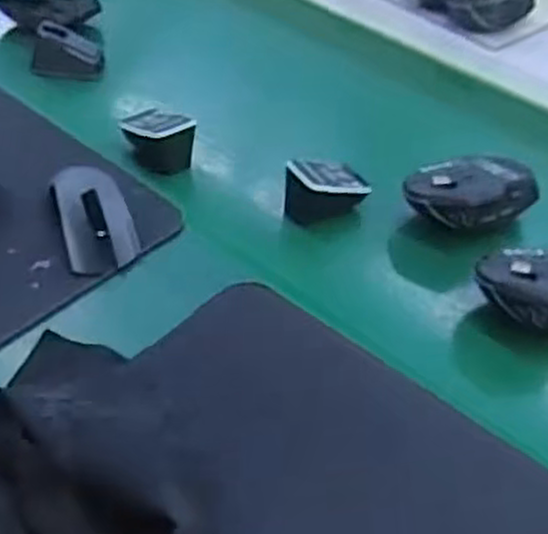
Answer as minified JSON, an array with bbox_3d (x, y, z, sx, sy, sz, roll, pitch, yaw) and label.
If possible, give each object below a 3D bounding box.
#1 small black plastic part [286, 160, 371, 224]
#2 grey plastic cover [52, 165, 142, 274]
[{"bbox_3d":[0.042,-0.063,0.640,0.070,0.030,0.047,-13,46,-21],"label":"small black plastic part"},{"bbox_3d":[-0.136,-0.038,0.593,0.050,0.028,0.093,-12,46,-20],"label":"grey plastic cover"}]

